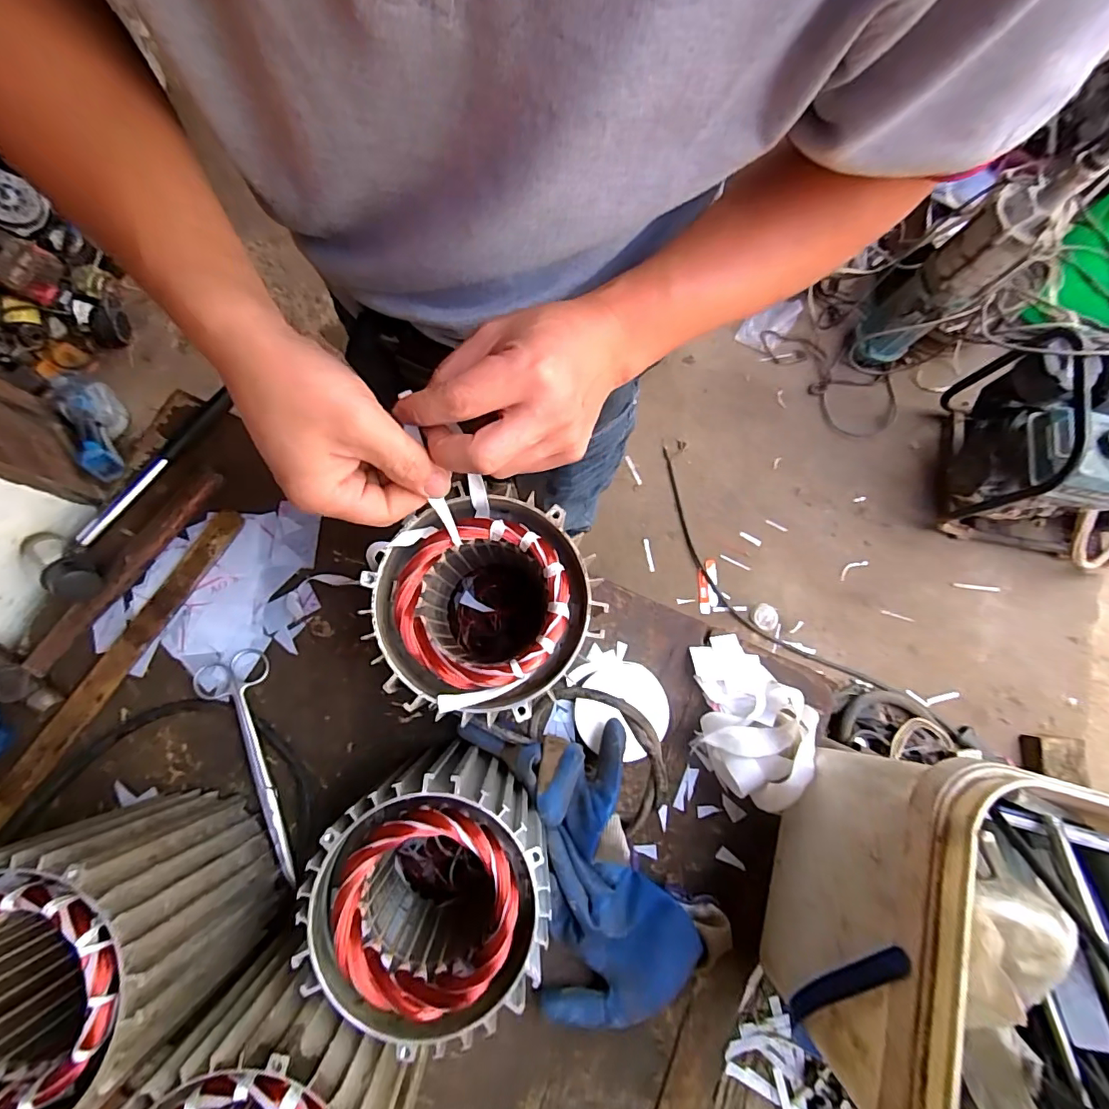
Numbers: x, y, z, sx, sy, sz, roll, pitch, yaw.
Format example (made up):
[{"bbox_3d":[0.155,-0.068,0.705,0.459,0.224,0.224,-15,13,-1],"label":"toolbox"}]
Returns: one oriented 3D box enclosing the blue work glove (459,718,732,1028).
[{"bbox_3d":[0.031,0.223,0.383,0.136,0.051,0.222,-20,79,-5],"label":"blue work glove"}]

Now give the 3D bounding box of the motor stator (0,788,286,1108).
[{"bbox_3d":[-0.280,0.238,0.323,0.124,0.148,0.132,-25,80,-6],"label":"motor stator"}]

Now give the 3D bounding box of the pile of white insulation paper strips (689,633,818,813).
[{"bbox_3d":[0.163,0.136,0.420,0.088,0.050,0.129,5,78,0],"label":"pile of white insulation paper strips"}]

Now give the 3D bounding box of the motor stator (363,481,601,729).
[{"bbox_3d":[-0.048,0.038,0.383,0.128,0.164,0.126,-21,79,-5],"label":"motor stator"}]

